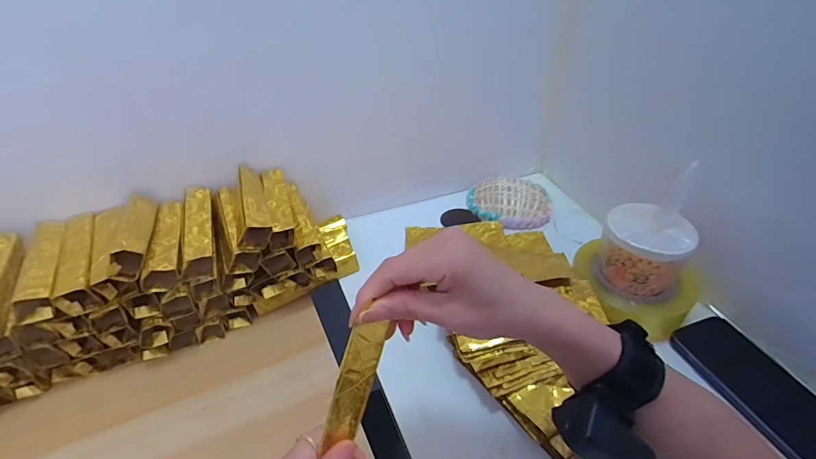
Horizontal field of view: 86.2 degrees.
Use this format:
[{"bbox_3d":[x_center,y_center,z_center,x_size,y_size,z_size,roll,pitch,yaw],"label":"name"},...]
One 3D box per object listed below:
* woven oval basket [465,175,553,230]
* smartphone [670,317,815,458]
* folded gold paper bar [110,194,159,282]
[{"bbox_3d":[0.151,-0.050,0.649,0.122,0.038,0.095,1,37,7],"label":"woven oval basket"},{"bbox_3d":[0.335,0.146,0.418,0.077,0.015,0.147,-15,38,-14],"label":"smartphone"},{"bbox_3d":[-0.276,0.001,0.446,0.030,0.034,0.120,-12,40,-14],"label":"folded gold paper bar"}]

